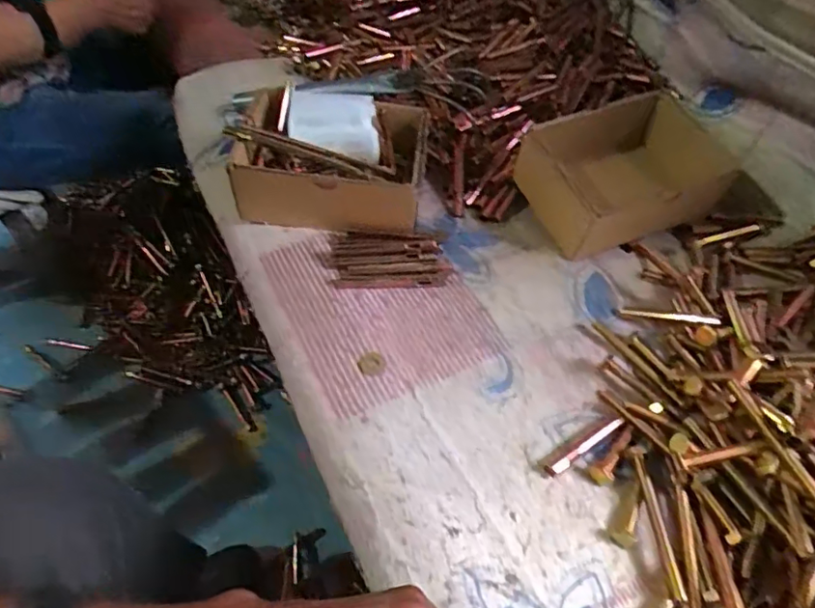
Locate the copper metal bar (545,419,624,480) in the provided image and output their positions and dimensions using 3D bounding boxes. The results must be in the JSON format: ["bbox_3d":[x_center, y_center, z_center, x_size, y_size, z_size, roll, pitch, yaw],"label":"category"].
[{"bbox_3d":[0.137,0.109,0.427,0.082,0.012,0.014,-26,57,-26],"label":"copper metal bar"}]

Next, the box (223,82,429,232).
[{"bbox_3d":[-0.078,-0.154,0.575,0.182,0.092,0.144,7,49,-1],"label":"box"}]

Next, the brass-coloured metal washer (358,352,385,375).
[{"bbox_3d":[-0.030,0.051,0.468,0.022,0.005,0.019,-3,50,-9],"label":"brass-coloured metal washer"}]

